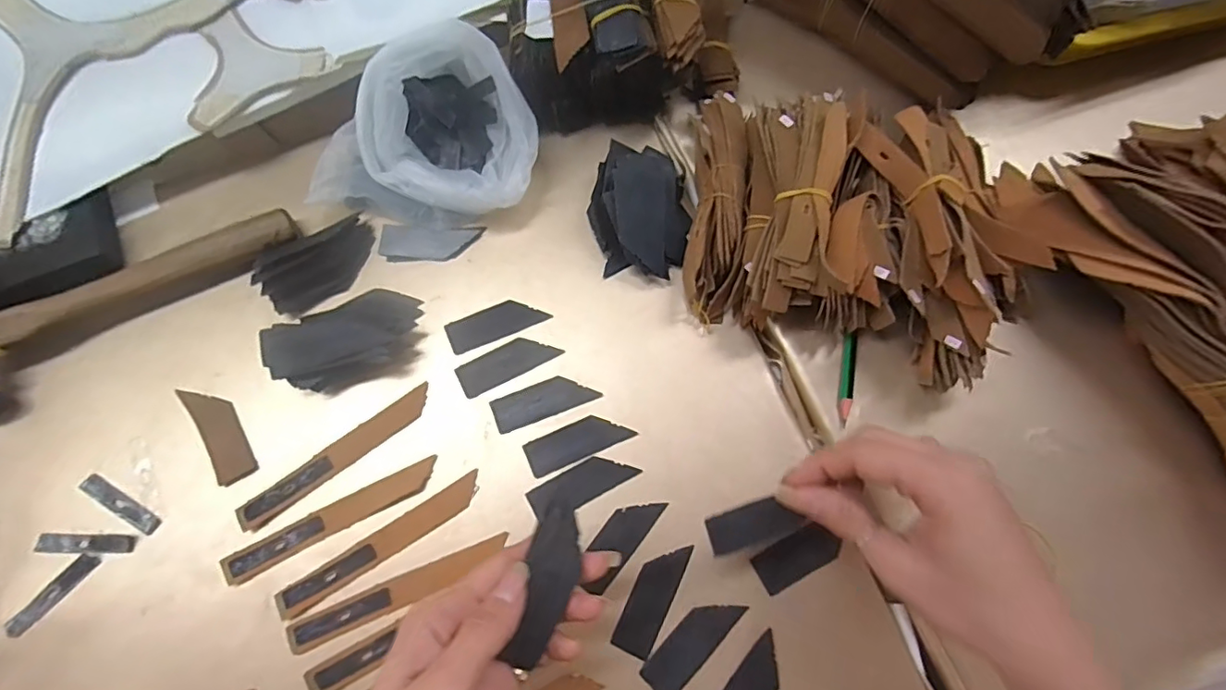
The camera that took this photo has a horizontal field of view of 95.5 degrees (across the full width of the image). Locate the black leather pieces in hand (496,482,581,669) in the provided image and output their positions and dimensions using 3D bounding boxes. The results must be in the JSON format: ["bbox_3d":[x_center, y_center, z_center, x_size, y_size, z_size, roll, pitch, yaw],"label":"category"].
[{"bbox_3d":[-0.029,0.111,0.264,0.024,0.006,0.080,17,81,-29],"label":"black leather pieces in hand"}]

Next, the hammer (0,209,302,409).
[{"bbox_3d":[-0.323,-0.048,0.353,0.221,0.044,0.083,-33,76,-10],"label":"hammer"}]

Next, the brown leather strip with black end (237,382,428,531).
[{"bbox_3d":[-0.165,0.066,0.335,0.124,0.004,0.016,-36,77,-10],"label":"brown leather strip with black end"}]

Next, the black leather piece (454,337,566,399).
[{"bbox_3d":[-0.067,0.011,0.355,0.064,0.004,0.023,-26,75,-8],"label":"black leather piece"}]

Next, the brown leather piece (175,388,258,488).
[{"bbox_3d":[-0.238,0.052,0.337,0.023,0.004,0.066,-31,76,-9],"label":"brown leather piece"}]

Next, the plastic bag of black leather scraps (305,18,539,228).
[{"bbox_3d":[-0.119,-0.142,0.363,0.135,0.081,0.108,14,73,4],"label":"plastic bag of black leather scraps"}]

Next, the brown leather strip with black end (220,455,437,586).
[{"bbox_3d":[-0.163,0.101,0.324,0.124,0.004,0.017,-27,75,-8],"label":"brown leather strip with black end"}]

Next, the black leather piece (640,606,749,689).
[{"bbox_3d":[0.044,0.165,0.308,0.063,0.004,0.022,-43,78,-12],"label":"black leather piece"}]

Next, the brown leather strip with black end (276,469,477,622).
[{"bbox_3d":[-0.132,0.115,0.320,0.122,0.004,0.019,-32,76,-9],"label":"brown leather strip with black end"}]

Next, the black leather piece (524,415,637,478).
[{"bbox_3d":[-0.021,0.059,0.340,0.063,0.004,0.023,-23,75,-7],"label":"black leather piece"}]

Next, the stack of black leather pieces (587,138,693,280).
[{"bbox_3d":[0.018,-0.089,0.369,0.064,0.034,0.082,4,73,1],"label":"stack of black leather pieces"}]

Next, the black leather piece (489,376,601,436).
[{"bbox_3d":[-0.043,0.034,0.348,0.064,0.004,0.022,-20,74,-6],"label":"black leather piece"}]

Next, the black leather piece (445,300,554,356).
[{"bbox_3d":[-0.076,-0.014,0.363,0.063,0.004,0.025,-24,75,-7],"label":"black leather piece"}]

